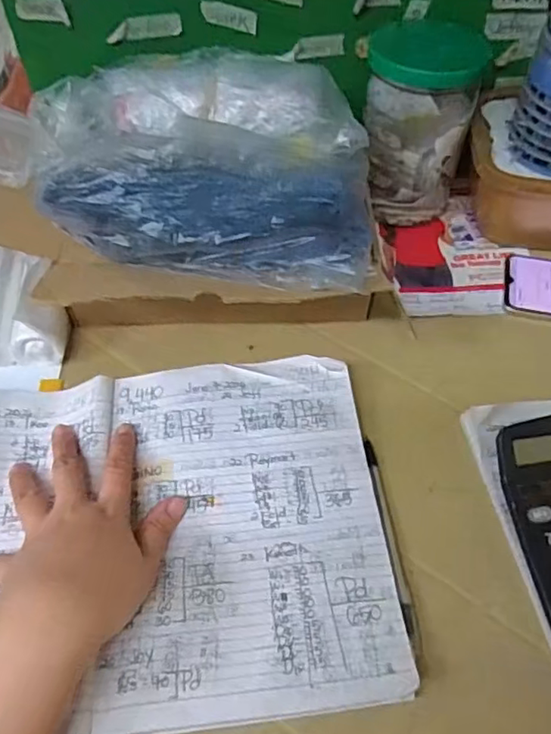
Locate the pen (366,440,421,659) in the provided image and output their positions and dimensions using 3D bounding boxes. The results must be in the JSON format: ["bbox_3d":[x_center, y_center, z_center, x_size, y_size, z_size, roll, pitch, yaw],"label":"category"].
[{"bbox_3d":[0.078,0.112,0.400,0.009,0.014,0.149,-4,53,-4],"label":"pen"}]

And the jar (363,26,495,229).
[{"bbox_3d":[0.134,-0.220,0.563,0.094,0.168,0.102,0,53,-1],"label":"jar"}]

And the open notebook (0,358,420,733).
[{"bbox_3d":[-0.107,0.105,0.392,0.360,0.038,0.241,-4,54,-4],"label":"open notebook"}]

